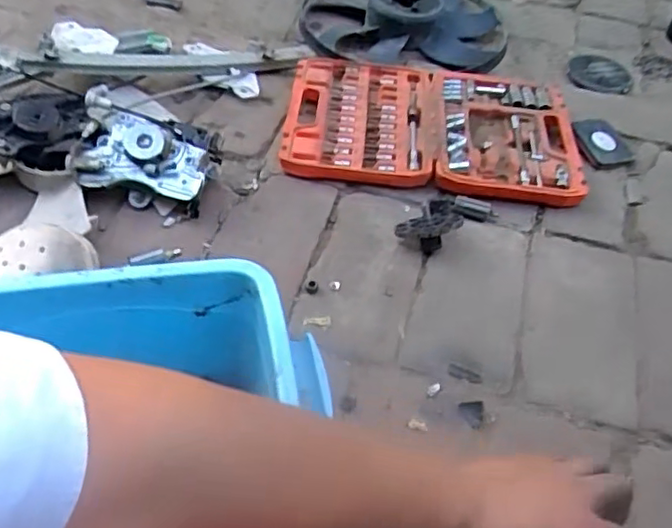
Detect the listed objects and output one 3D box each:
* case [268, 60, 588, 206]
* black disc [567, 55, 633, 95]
[{"bbox_3d":[0.129,-0.192,0.864,0.390,0.034,0.255,7,49,1],"label":"case"},{"bbox_3d":[0.428,-0.307,1.019,0.100,0.007,0.111,19,51,11],"label":"black disc"}]

